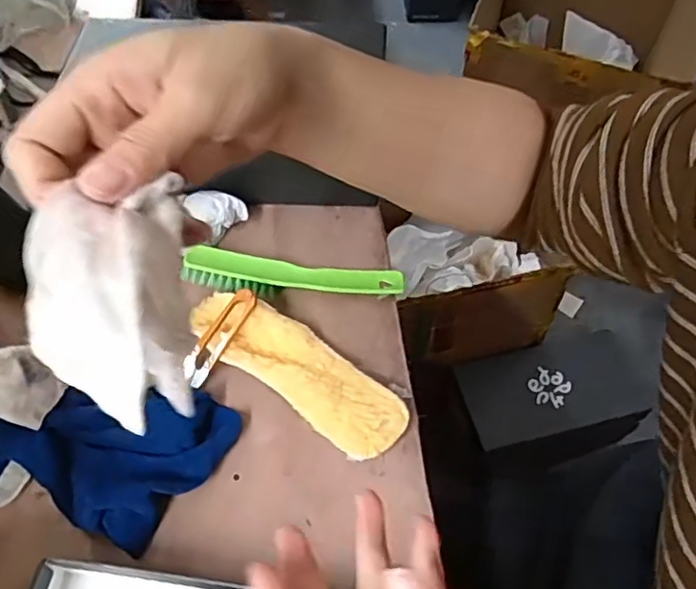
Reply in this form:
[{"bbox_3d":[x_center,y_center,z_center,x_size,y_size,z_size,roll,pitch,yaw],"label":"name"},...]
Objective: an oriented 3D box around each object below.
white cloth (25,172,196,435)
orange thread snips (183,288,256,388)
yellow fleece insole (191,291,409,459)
[{"bbox_3d":[-0.082,0.004,0.216,0.056,0.038,0.077,-3,96,11],"label":"white cloth"},{"bbox_3d":[-0.103,0.034,0.492,0.021,0.009,0.086,32,86,19],"label":"orange thread snips"},{"bbox_3d":[-0.043,0.053,0.484,0.194,0.025,0.059,31,61,18],"label":"yellow fleece insole"}]

